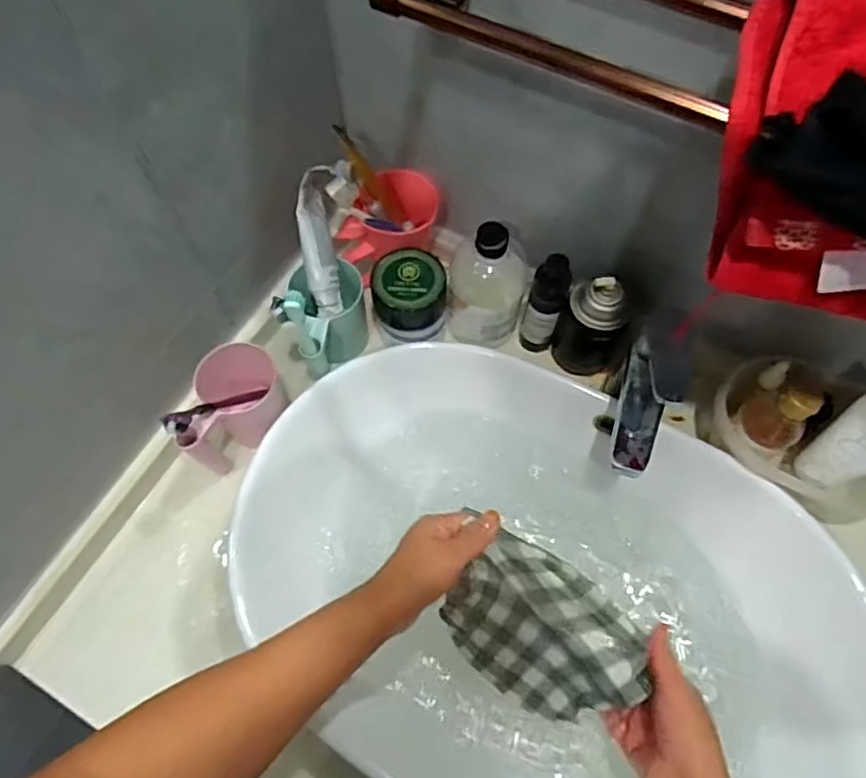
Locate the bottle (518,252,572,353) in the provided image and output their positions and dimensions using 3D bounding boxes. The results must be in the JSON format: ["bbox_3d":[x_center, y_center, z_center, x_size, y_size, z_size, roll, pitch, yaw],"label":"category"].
[{"bbox_3d":[0.115,-0.083,0.639,0.035,0.144,0.029,17,67,8],"label":"bottle"}]

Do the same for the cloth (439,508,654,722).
[{"bbox_3d":[0.089,0.211,0.517,0.153,0.129,0.033,37,27,12],"label":"cloth"}]

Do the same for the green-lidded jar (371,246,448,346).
[{"bbox_3d":[-0.023,-0.097,0.639,0.072,0.069,0.070,0,65,0],"label":"green-lidded jar"}]

